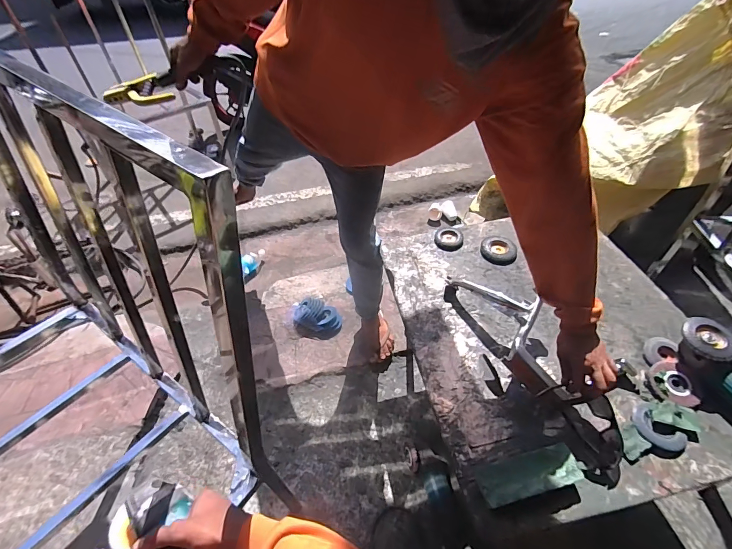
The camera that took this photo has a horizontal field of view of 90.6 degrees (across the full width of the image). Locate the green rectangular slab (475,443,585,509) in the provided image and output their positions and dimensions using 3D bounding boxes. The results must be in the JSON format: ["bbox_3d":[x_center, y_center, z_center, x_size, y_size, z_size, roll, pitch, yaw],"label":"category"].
[{"bbox_3d":[0.291,0.366,0.656,0.181,0.042,0.070,-10,47,-8],"label":"green rectangular slab"}]

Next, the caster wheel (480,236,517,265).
[{"bbox_3d":[0.382,-0.074,1.049,0.092,0.025,0.107,7,47,8],"label":"caster wheel"}]

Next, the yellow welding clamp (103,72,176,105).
[{"bbox_3d":[-0.475,-0.391,0.768,0.141,0.041,0.072,-5,46,-4],"label":"yellow welding clamp"}]

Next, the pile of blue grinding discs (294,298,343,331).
[{"bbox_3d":[-0.180,0.154,1.351,0.181,0.056,0.111,10,47,11],"label":"pile of blue grinding discs"}]

